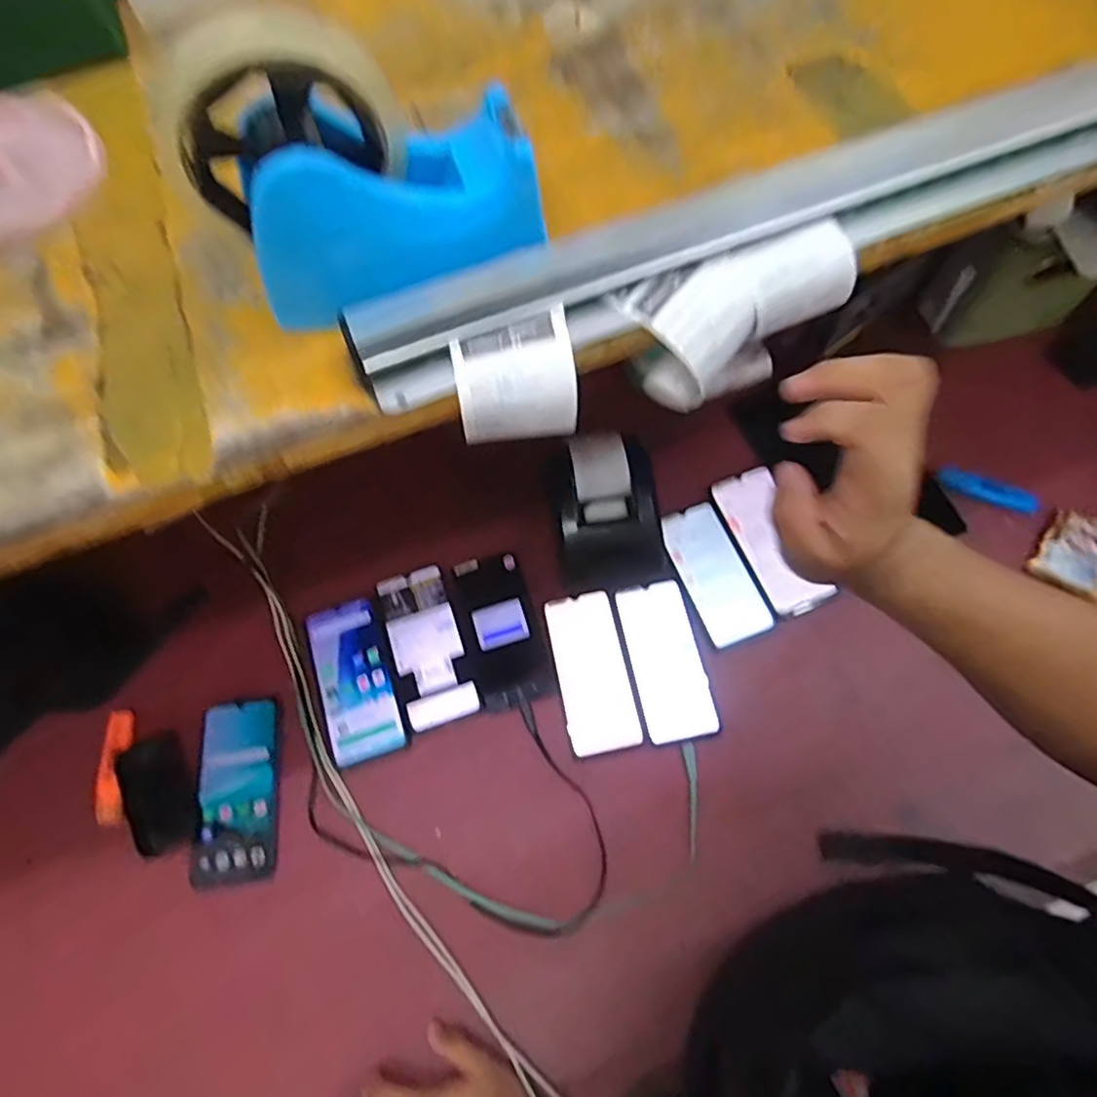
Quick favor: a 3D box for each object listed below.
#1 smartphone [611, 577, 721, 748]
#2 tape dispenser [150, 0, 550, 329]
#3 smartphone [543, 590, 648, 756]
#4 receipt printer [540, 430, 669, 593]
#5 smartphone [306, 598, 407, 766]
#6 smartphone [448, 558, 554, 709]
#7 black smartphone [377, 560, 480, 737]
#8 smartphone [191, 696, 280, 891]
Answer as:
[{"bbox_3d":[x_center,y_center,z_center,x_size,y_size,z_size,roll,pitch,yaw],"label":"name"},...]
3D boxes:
[{"bbox_3d":[0.120,0.114,0.665,0.075,0.008,0.164,-13,68,-3],"label":"smartphone"},{"bbox_3d":[-0.072,-0.159,0.277,0.144,0.107,0.056,-23,69,-7],"label":"tape dispenser"},{"bbox_3d":[0.045,0.125,0.664,0.074,0.004,0.162,-12,68,-2],"label":"smartphone"},{"bbox_3d":[0.059,-0.035,0.683,0.108,0.085,0.137,-14,68,-3],"label":"receipt printer"},{"bbox_3d":[-0.202,0.135,0.668,0.075,0.004,0.167,-20,69,-6],"label":"smartphone"},{"bbox_3d":[-0.050,0.085,0.686,0.080,0.006,0.162,-18,69,-5],"label":"smartphone"},{"bbox_3d":[-0.129,0.101,0.684,0.076,0.004,0.169,-19,69,-5],"label":"black smartphone"},{"bbox_3d":[-0.304,0.234,0.629,0.076,0.009,0.169,-9,68,-1],"label":"smartphone"}]

